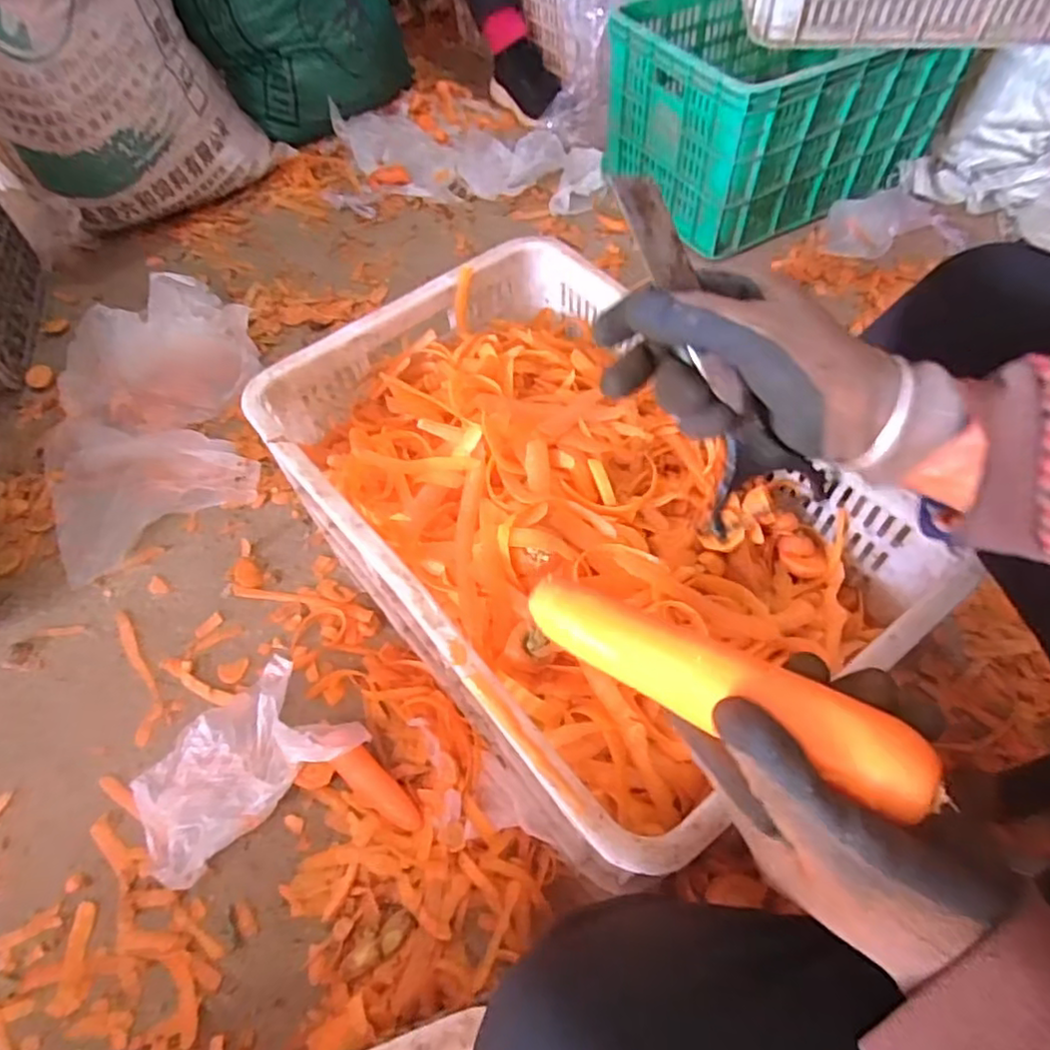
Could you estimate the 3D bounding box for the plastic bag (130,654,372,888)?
[{"bbox_3d":[-0.283,0.238,0.658,0.207,0.050,0.141,-40,63,-20],"label":"plastic bag"}]

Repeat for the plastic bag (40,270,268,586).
[{"bbox_3d":[-0.522,-0.164,0.917,0.288,0.086,0.441,-17,57,-7],"label":"plastic bag"}]

